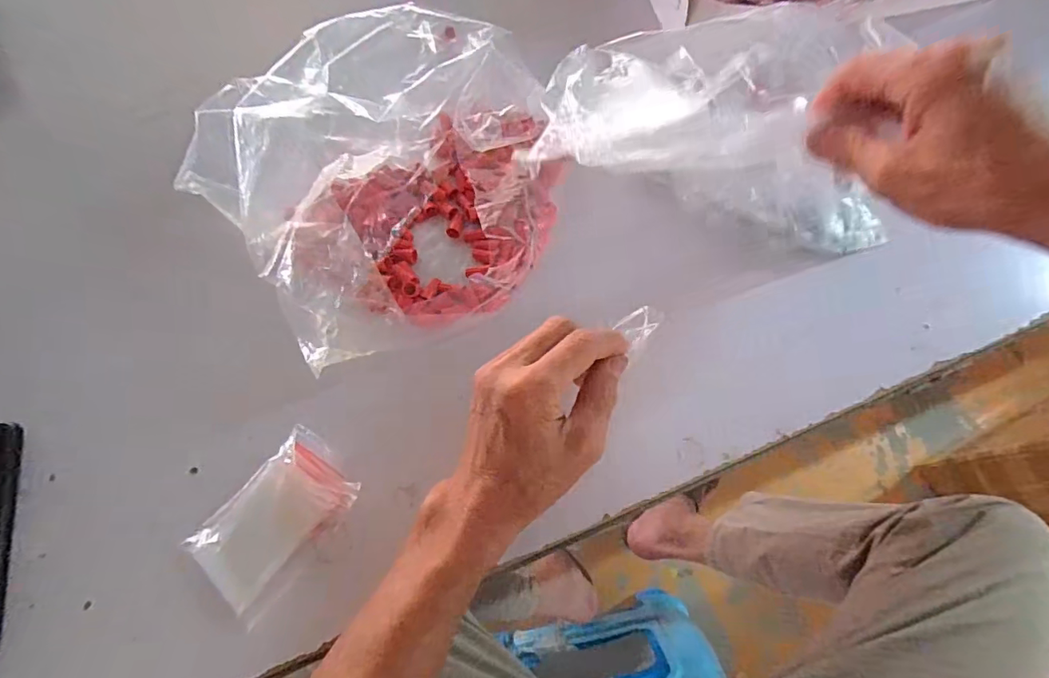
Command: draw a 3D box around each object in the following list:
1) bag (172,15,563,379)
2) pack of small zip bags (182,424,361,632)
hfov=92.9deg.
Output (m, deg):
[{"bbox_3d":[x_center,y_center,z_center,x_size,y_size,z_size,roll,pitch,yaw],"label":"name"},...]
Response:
[{"bbox_3d":[-0.097,-0.144,0.407,0.297,0.078,0.285,-40,71,-13],"label":"bag"},{"bbox_3d":[-0.166,0.119,0.331,0.069,0.015,0.107,35,74,15],"label":"pack of small zip bags"}]

